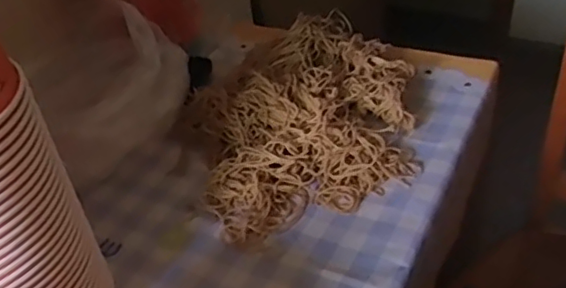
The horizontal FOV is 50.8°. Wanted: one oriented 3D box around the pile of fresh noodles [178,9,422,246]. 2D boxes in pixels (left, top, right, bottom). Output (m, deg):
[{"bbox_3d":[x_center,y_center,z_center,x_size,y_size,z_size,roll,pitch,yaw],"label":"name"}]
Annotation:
[{"bbox_3d":[0.025,-0.041,0.683,0.294,0.068,0.265,-21,40,-17],"label":"pile of fresh noodles"}]

